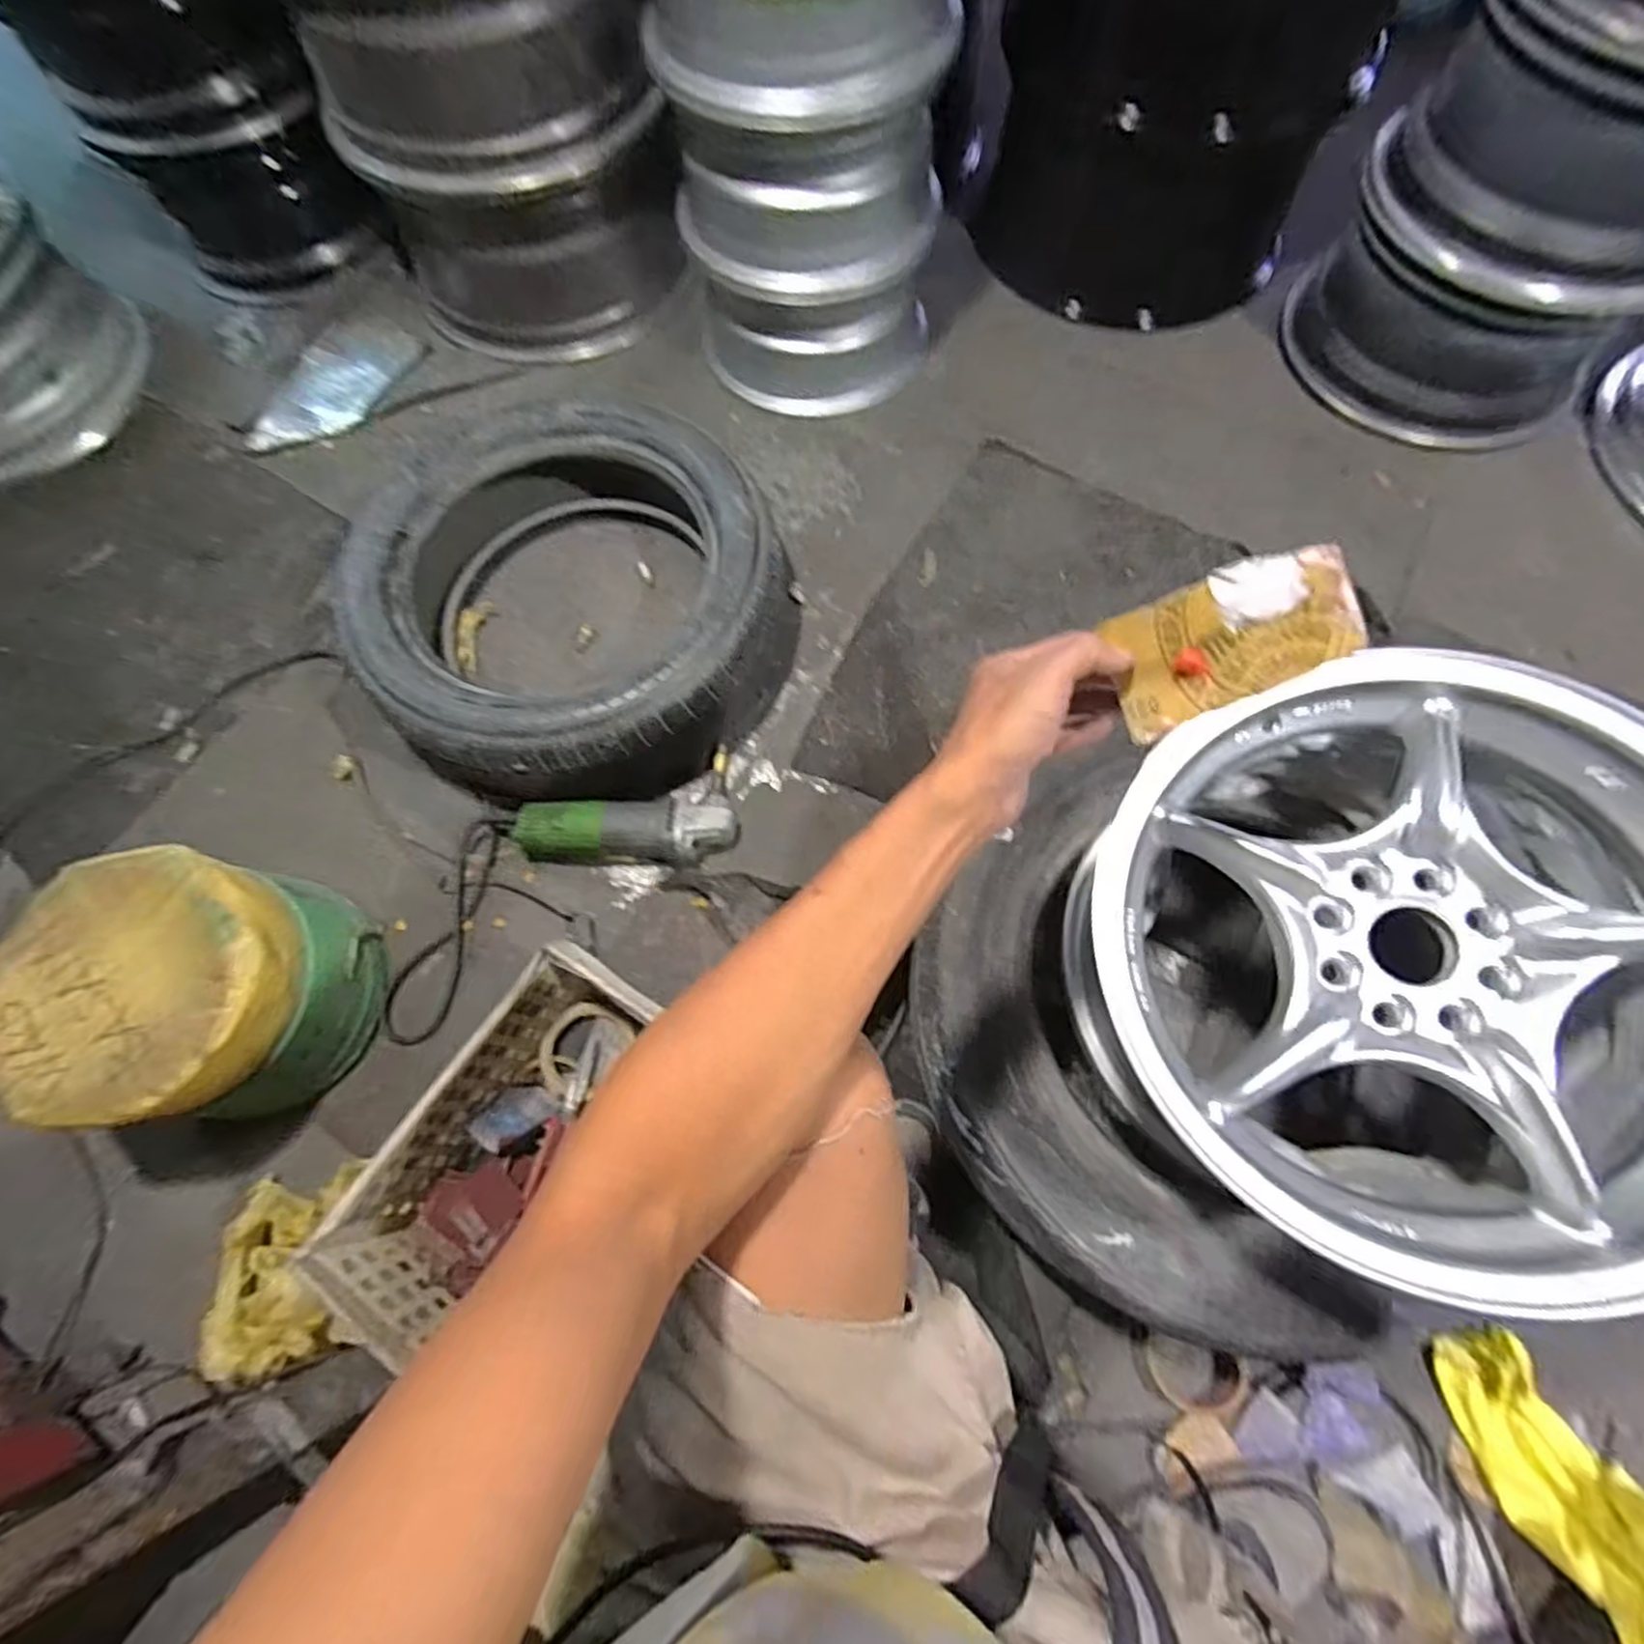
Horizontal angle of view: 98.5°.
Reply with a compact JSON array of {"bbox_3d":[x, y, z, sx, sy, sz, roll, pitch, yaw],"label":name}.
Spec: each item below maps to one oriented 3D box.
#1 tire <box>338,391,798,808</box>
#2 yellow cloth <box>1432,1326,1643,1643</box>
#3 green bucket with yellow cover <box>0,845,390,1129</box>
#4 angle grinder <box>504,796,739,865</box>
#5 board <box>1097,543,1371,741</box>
[{"bbox_3d":[-0.314,-0.267,0.879,0.533,0.163,0.492,16,72,6],"label":"tire"},{"bbox_3d":[0.629,0.548,0.580,0.128,0.087,0.226,-30,37,-9],"label":"yellow cloth"},{"bbox_3d":[-0.641,0.171,0.729,0.284,0.207,0.241,2,72,3],"label":"green bucket with yellow cover"},{"bbox_3d":[-0.226,0.004,0.817,0.249,0.070,0.079,2,72,3],"label":"angle grinder"},{"bbox_3d":[0.208,-0.094,0.366,0.112,0.008,0.066,-24,99,31],"label":"board"}]

